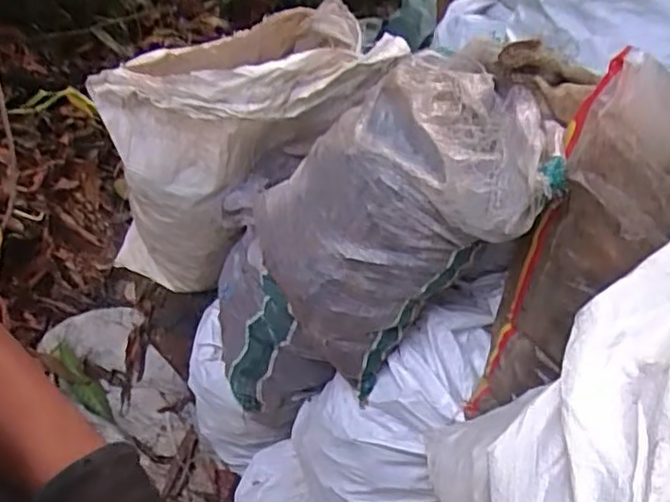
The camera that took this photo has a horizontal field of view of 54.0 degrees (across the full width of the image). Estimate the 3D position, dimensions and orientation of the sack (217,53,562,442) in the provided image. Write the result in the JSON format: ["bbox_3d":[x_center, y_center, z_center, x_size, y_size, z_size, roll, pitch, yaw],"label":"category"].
[{"bbox_3d":[-0.009,0.022,0.910,0.227,0.699,0.255,28,43,-14],"label":"sack"}]

